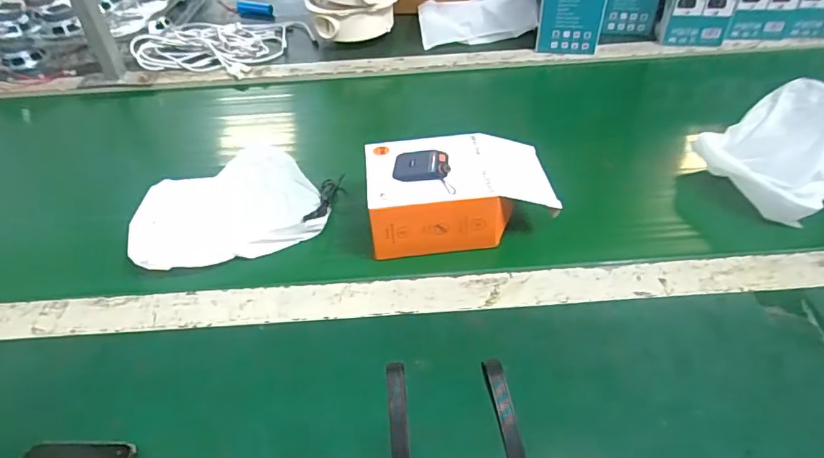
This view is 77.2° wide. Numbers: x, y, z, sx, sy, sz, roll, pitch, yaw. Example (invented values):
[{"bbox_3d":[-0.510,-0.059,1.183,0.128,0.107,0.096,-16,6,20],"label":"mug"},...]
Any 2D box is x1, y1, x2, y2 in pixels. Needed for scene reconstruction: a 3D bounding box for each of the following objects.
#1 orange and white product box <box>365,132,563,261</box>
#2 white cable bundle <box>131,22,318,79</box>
[{"bbox_3d":[0.042,-0.036,0.482,0.164,0.059,0.102,-5,41,-3],"label":"orange and white product box"},{"bbox_3d":[-0.292,-0.294,0.813,0.245,0.022,0.186,6,42,10],"label":"white cable bundle"}]

